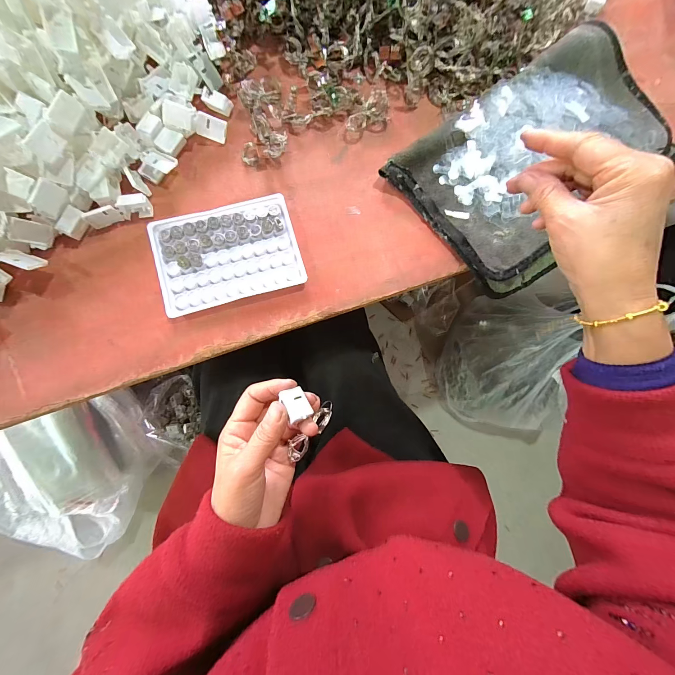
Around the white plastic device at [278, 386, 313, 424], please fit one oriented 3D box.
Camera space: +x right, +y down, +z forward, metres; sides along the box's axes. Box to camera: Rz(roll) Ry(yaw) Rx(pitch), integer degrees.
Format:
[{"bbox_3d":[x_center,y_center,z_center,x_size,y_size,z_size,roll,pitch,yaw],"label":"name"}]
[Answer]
[{"bbox_3d":[-0.033,0.055,0.238,0.020,0.010,0.026,-15,64,-40],"label":"white plastic device"}]

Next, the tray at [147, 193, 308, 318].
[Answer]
[{"bbox_3d":[-0.103,-0.081,0.278,0.128,0.007,0.093,-15,84,-6],"label":"tray"}]

